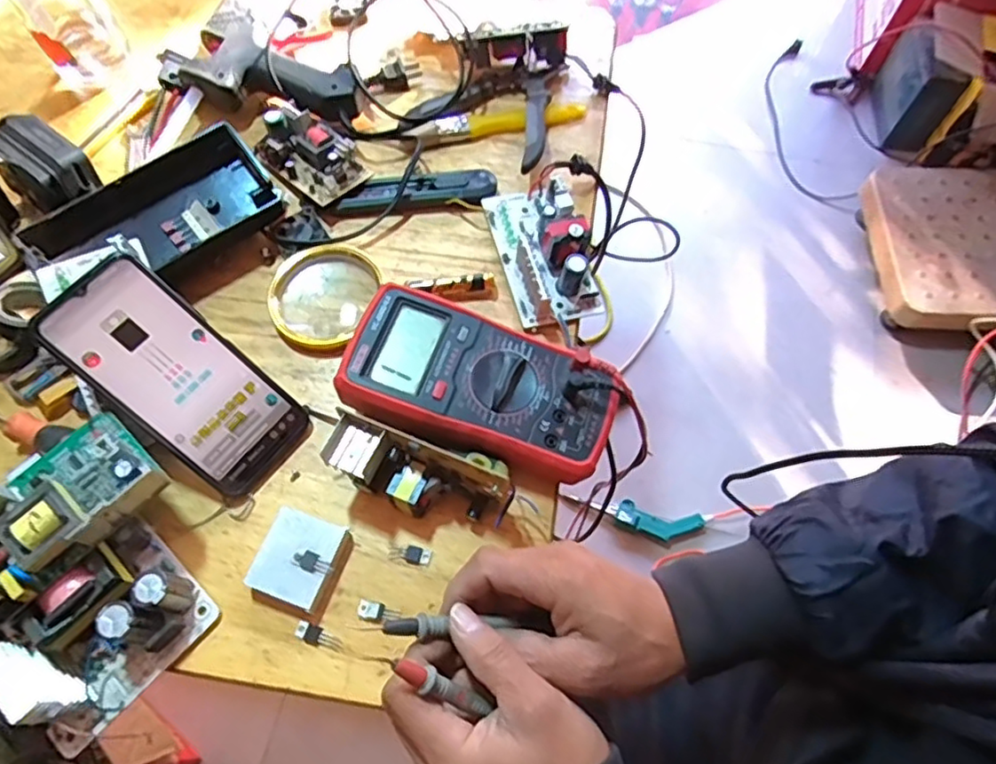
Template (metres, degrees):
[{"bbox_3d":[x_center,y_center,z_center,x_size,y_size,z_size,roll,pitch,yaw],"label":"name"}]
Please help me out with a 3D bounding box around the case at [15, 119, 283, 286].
[{"bbox_3d":[-0.268,-0.128,0.500,0.178,0.040,0.083,-30,68,-13],"label":"case"}]

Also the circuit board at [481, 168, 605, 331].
[{"bbox_3d":[0.037,-0.108,0.501,0.073,0.037,0.136,-12,65,-5],"label":"circuit board"}]

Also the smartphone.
[{"bbox_3d":[-0.210,-0.001,0.421,0.165,0.008,0.078,45,70,-15],"label":"smartphone"}]

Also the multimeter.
[{"bbox_3d":[-0.010,0.001,0.428,0.177,0.037,0.091,17,66,8],"label":"multimeter"}]

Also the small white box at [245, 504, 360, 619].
[{"bbox_3d":[-0.128,0.116,0.408,0.052,0.016,0.057,17,66,8],"label":"small white box"}]

